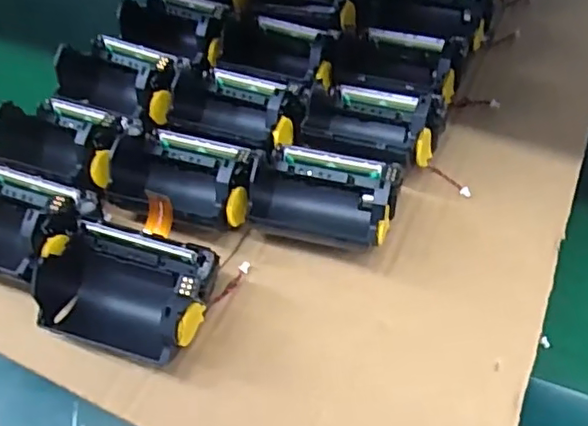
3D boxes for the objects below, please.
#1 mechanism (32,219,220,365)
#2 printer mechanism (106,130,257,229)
[{"bbox_3d":[-0.076,0.036,0.262,0.073,0.039,0.052,14,57,10],"label":"mechanism"},{"bbox_3d":[-0.057,-0.020,0.295,0.075,0.040,0.056,21,59,14],"label":"printer mechanism"}]

